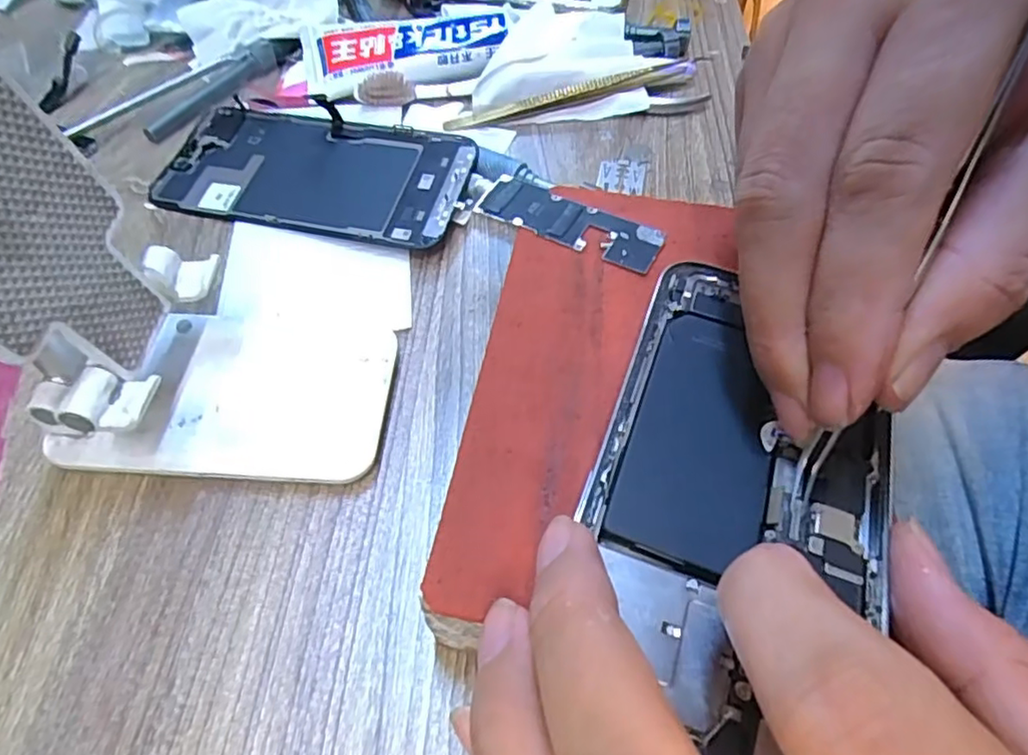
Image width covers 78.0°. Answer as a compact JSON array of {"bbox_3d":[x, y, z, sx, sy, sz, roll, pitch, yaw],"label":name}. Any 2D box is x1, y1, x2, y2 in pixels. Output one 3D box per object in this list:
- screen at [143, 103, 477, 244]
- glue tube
[{"bbox_3d":[-0.092,-0.095,0.292,0.145,0.004,0.067,10,62,11],"label":"screen"},{"bbox_3d":[-0.059,-0.176,0.335,0.106,0.018,0.039,-4,54,-5],"label":"glue tube"}]

